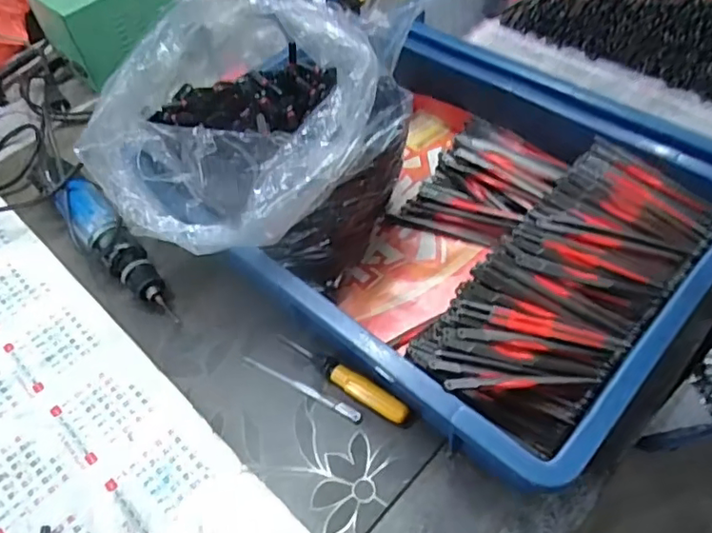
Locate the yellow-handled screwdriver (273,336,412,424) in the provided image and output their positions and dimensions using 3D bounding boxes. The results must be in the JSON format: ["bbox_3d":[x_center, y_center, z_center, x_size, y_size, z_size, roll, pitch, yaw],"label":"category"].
[{"bbox_3d":[-0.013,0.080,0.431,0.117,0.016,0.014,29,61,24],"label":"yellow-handled screwdriver"}]

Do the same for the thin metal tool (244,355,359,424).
[{"bbox_3d":[-0.041,0.088,0.436,0.106,0.005,0.009,25,59,22],"label":"thin metal tool"}]

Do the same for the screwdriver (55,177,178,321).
[{"bbox_3d":[-0.210,-0.016,0.507,0.040,0.035,0.171,-36,58,-20],"label":"screwdriver"}]

